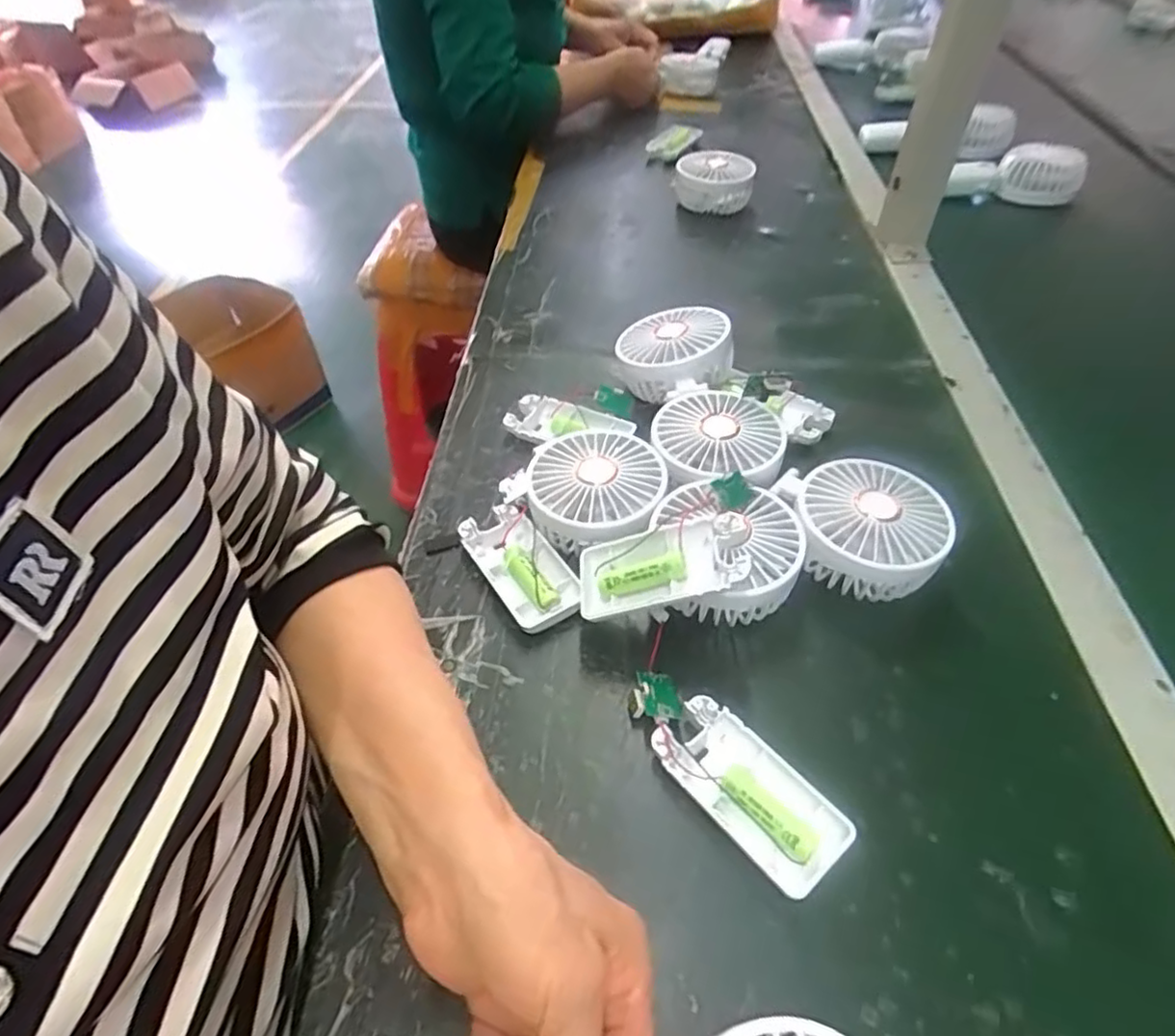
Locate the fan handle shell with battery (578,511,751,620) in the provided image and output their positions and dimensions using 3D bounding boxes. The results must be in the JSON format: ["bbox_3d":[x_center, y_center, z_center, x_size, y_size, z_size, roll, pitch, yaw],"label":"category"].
[{"bbox_3d":[0.040,0.028,0.362,0.094,0.018,0.041,-17,44,18],"label":"fan handle shell with battery"}]

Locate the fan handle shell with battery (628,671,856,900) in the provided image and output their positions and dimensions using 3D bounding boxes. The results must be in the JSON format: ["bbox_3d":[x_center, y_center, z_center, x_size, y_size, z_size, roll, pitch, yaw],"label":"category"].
[{"bbox_3d":[0.067,0.122,0.328,0.044,0.016,0.116,-34,55,-26],"label":"fan handle shell with battery"}]

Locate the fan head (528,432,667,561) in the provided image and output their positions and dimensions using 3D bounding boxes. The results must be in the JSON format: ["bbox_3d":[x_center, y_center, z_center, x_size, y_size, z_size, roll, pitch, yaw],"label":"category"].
[{"bbox_3d":[0.005,-0.017,0.428,0.085,0.035,0.084,-1,47,1],"label":"fan head"}]

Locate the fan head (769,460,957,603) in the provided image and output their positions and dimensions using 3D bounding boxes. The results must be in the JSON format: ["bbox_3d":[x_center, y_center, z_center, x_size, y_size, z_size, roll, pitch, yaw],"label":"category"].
[{"bbox_3d":[0.161,0.009,0.404,0.094,0.046,0.087,4,47,6],"label":"fan head"}]

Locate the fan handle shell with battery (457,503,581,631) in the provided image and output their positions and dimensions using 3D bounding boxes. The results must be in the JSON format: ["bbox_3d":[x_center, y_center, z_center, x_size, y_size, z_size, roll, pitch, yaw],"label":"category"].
[{"bbox_3d":[-0.041,0.031,0.413,0.045,0.015,0.093,-27,52,-21],"label":"fan handle shell with battery"}]

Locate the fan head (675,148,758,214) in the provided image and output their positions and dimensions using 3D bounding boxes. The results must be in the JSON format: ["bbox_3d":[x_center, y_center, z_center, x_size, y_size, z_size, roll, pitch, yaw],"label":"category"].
[{"bbox_3d":[0.139,-0.372,0.748,0.087,0.041,0.073,6,48,8],"label":"fan head"}]

